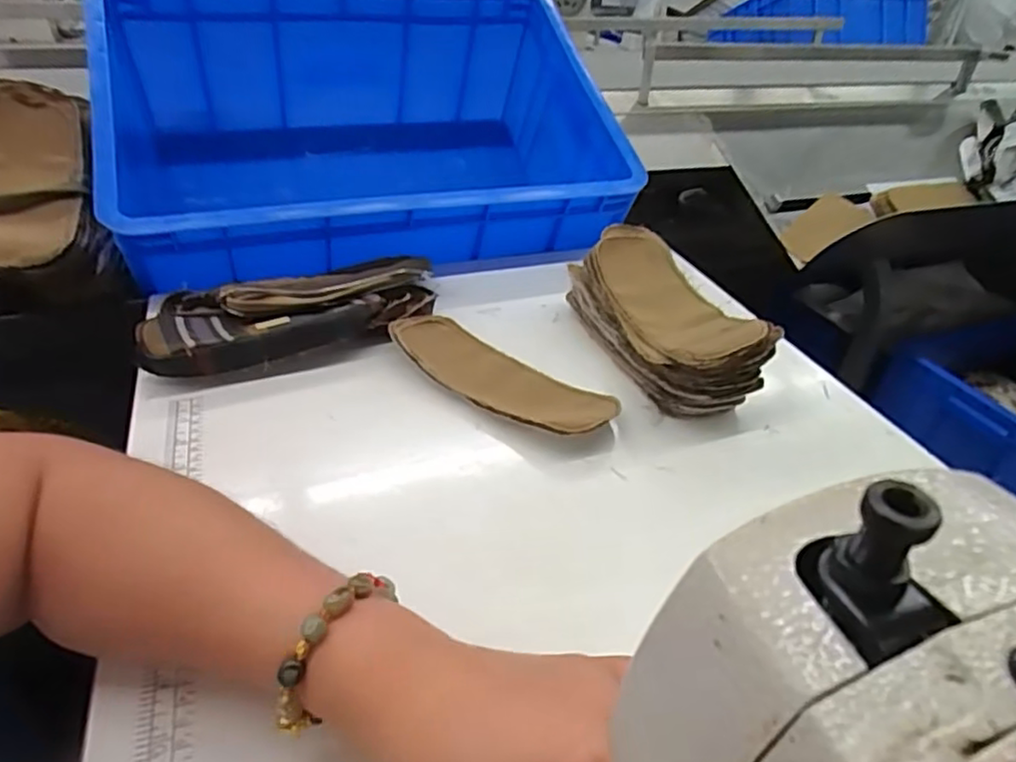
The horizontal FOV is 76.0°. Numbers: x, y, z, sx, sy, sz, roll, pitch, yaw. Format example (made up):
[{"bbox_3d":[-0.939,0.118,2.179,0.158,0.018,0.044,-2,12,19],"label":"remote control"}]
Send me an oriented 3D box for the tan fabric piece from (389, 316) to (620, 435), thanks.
[{"bbox_3d":[-0.006,-0.006,0.515,0.196,0.019,0.076,27,36,30],"label":"tan fabric piece"}]

